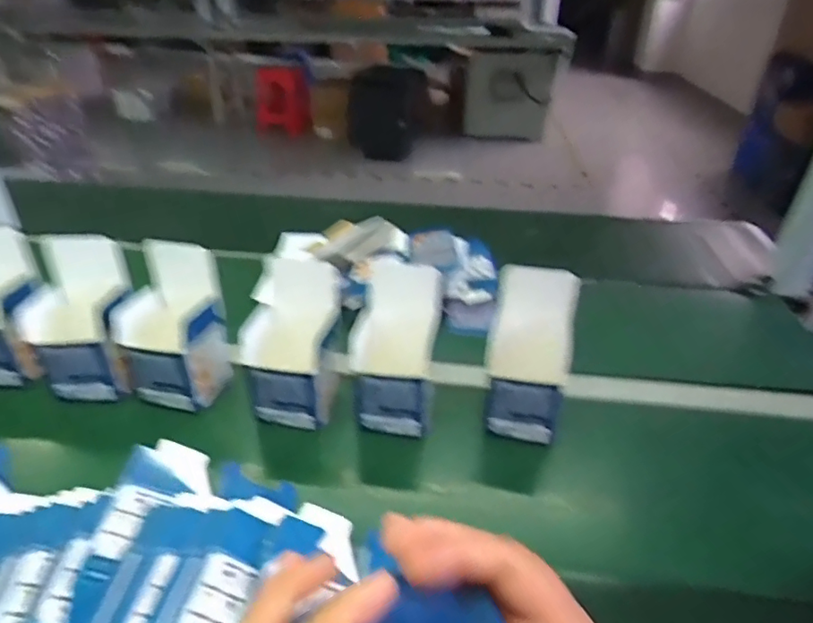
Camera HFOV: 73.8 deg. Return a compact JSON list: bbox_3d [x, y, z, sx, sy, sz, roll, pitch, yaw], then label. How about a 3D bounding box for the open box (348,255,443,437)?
[{"bbox_3d":[-0.004,0.044,0.614,0.108,0.181,0.092,9,37,11],"label":"open box"}]

